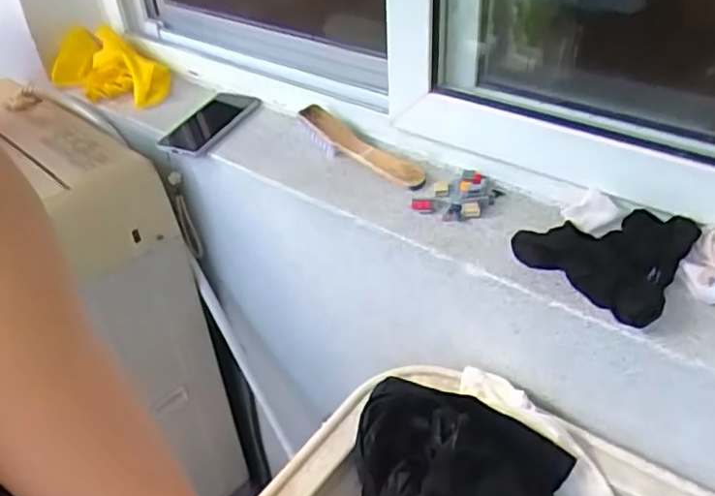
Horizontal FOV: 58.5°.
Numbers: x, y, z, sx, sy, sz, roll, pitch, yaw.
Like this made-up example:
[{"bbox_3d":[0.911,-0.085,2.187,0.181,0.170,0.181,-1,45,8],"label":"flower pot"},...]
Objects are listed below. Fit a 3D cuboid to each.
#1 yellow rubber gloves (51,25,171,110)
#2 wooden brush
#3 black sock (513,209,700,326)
[{"bbox_3d":[-0.401,-0.286,1.038,0.190,0.098,0.126,16,41,25],"label":"yellow rubber gloves"},{"bbox_3d":[0.005,-0.132,0.809,0.192,0.059,0.037,22,44,30],"label":"wooden brush"},{"bbox_3d":[0.247,-0.001,0.638,0.109,0.056,0.142,-31,45,-31],"label":"black sock"}]

